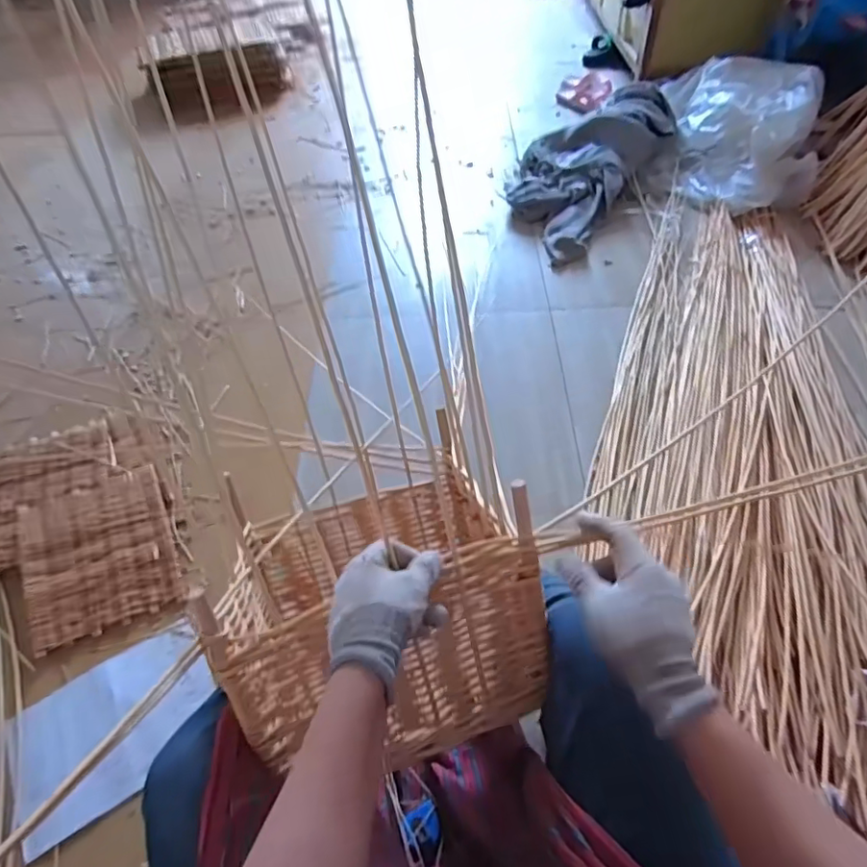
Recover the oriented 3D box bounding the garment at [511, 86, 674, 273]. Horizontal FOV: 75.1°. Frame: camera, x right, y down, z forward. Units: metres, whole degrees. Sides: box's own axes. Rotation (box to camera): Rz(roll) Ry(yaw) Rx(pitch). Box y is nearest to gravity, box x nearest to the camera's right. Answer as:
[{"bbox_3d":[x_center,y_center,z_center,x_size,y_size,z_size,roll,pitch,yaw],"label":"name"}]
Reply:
[{"bbox_3d":[0.432,-0.831,1.725,0.379,0.175,0.667,30,60,24],"label":"garment"}]

